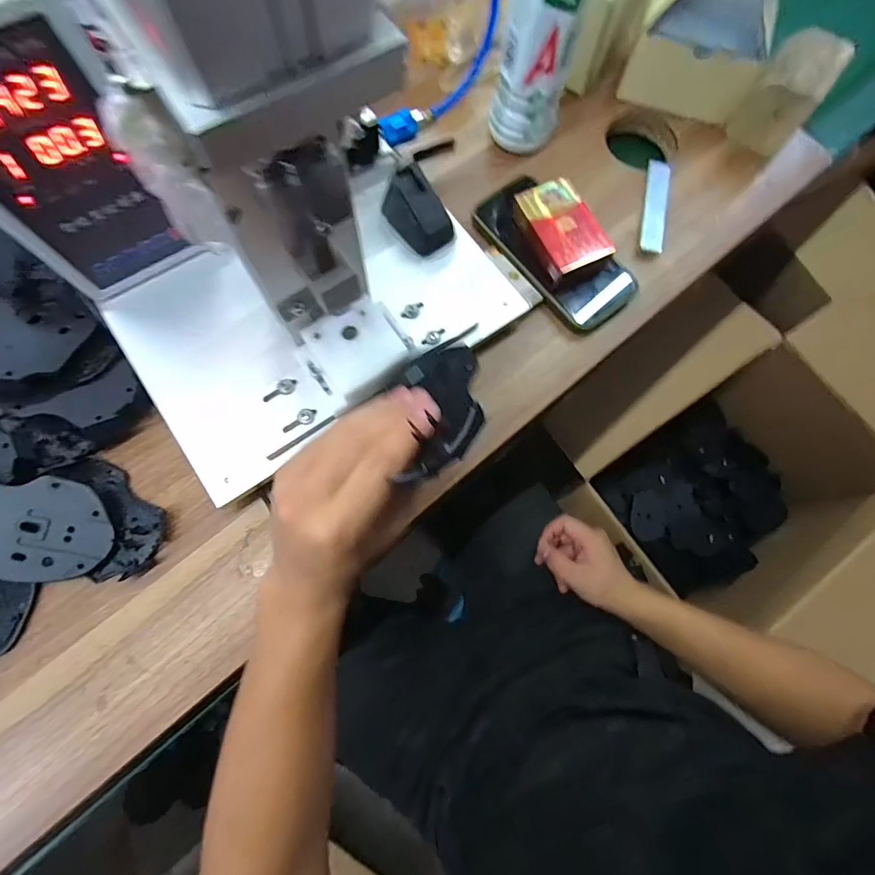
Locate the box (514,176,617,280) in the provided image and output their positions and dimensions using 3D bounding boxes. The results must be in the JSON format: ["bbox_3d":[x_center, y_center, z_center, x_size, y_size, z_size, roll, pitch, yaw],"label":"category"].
[{"bbox_3d":[0.114,-0.189,0.390,0.057,0.021,0.090,-31,83,-2],"label":"box"}]

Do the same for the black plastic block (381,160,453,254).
[{"bbox_3d":[-0.016,-0.199,0.374,0.039,0.039,0.061,-39,81,-12],"label":"black plastic block"}]

